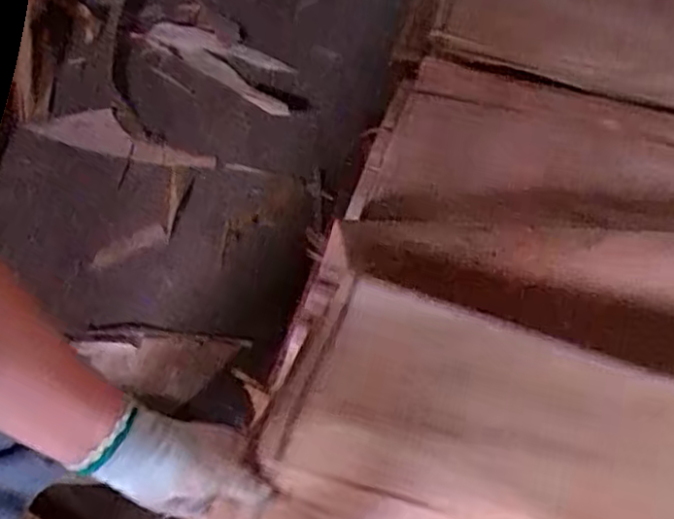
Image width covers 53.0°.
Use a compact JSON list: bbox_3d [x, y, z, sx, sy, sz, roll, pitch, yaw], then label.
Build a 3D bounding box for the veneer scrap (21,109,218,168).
[{"bbox_3d":[-0.488,-0.288,1.561,0.482,0.042,0.124,14,60,9],"label":"veneer scrap"}]

